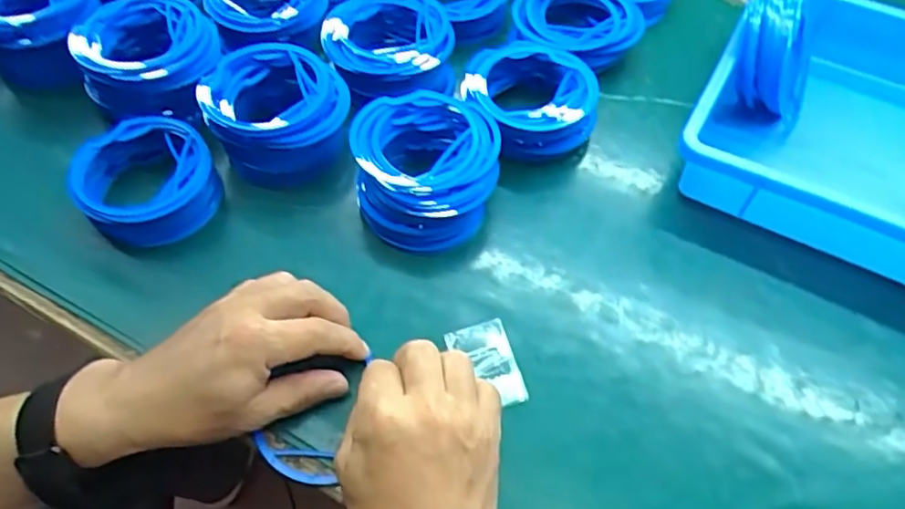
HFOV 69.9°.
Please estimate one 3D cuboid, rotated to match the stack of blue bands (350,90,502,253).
[{"bbox_3d":[-0.021,-0.066,0.487,0.112,0.048,0.118,-8,58,-7],"label":"stack of blue bands"}]

